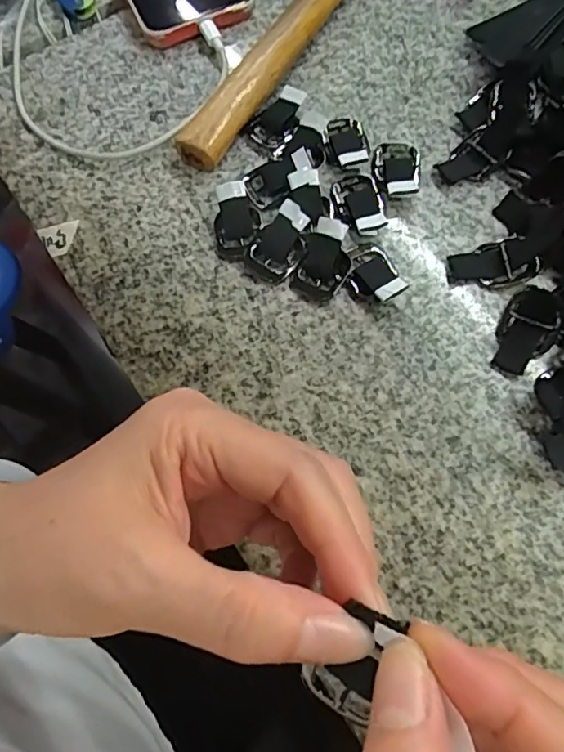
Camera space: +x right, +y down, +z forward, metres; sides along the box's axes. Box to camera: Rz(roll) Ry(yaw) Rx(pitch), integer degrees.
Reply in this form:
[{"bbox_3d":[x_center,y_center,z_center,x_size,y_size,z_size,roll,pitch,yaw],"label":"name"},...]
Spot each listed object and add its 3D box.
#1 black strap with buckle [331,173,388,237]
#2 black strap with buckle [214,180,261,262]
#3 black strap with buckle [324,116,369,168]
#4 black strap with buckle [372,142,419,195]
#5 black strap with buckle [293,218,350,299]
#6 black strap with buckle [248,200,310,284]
[{"bbox_3d":[0.042,-0.092,0.297,0.026,0.008,0.038,-14,69,-3],"label":"black strap with buckle"},{"bbox_3d":[-0.024,-0.080,0.291,0.023,0.020,0.035,-6,69,0],"label":"black strap with buckle"},{"bbox_3d":[0.035,-0.131,0.313,0.023,0.011,0.040,-6,69,0],"label":"black strap with buckle"},{"bbox_3d":[0.063,-0.113,0.305,0.025,0.011,0.038,1,69,3],"label":"black strap with buckle"},{"bbox_3d":[0.021,-0.059,0.281,0.026,0.017,0.034,19,71,9],"label":"black strap with buckle"},{"bbox_3d":[0.000,-0.068,0.286,0.033,0.018,0.025,-41,73,-12],"label":"black strap with buckle"}]

